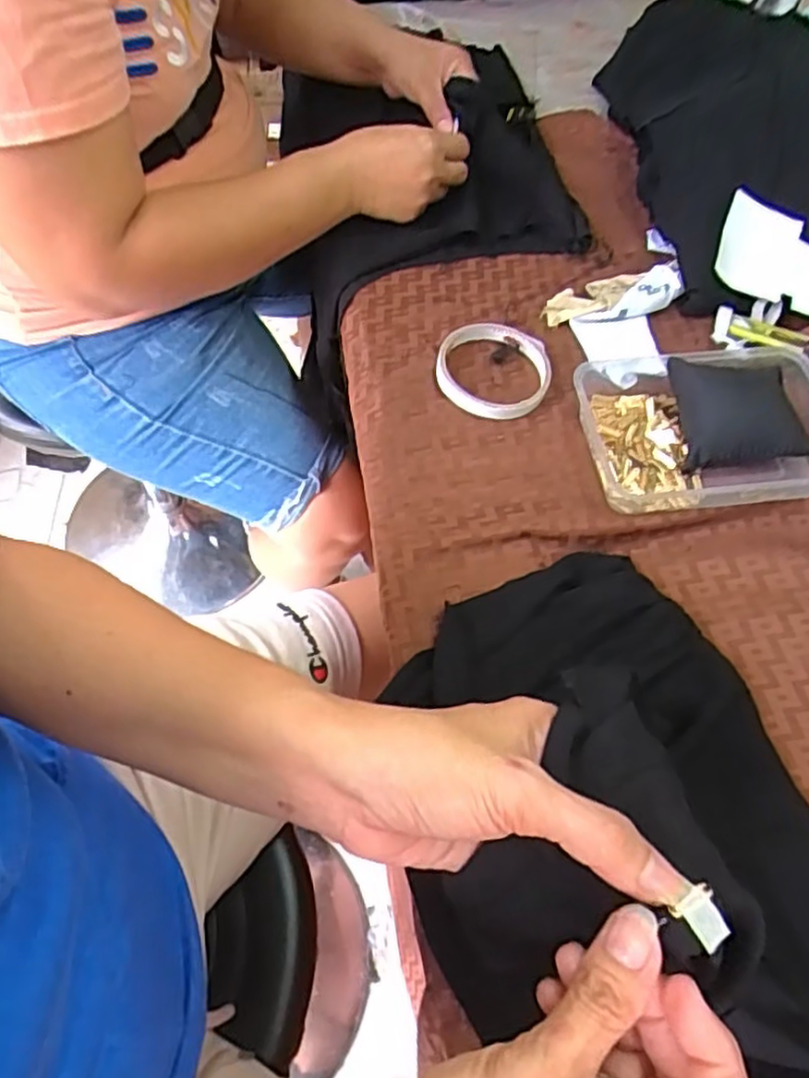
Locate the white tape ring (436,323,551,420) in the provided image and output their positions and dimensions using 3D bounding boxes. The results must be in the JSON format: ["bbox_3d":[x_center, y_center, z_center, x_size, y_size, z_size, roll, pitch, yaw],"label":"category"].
[{"bbox_3d":[0.067,-0.127,0.520,0.085,0.013,0.085,1,59,-2],"label":"white tape ring"}]

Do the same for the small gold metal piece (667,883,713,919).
[{"bbox_3d":[0.096,0.121,0.231,0.019,0.004,0.005,-20,62,-25],"label":"small gold metal piece"}]

